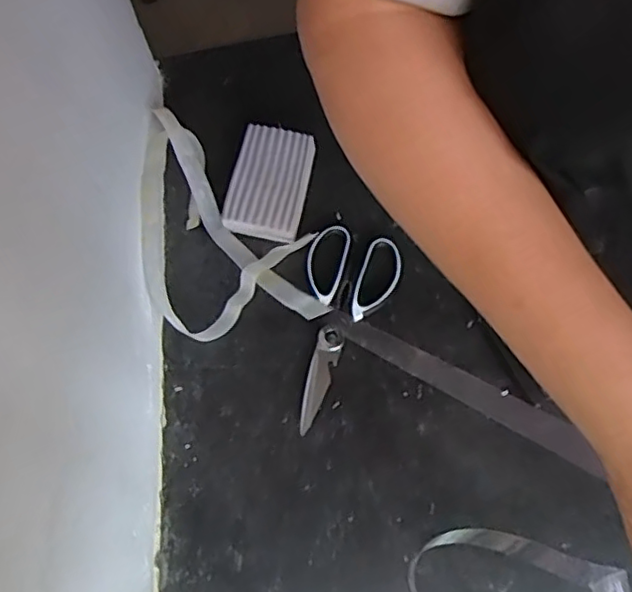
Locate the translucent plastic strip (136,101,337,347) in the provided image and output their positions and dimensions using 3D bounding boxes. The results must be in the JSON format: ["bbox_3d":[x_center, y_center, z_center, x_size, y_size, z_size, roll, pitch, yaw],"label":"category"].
[{"bbox_3d":[-0.080,-0.071,0.572,0.149,0.067,0.212,-5,73,-2],"label":"translucent plastic strip"}]

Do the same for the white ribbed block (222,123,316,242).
[{"bbox_3d":[-0.044,-0.108,0.599,0.068,0.036,0.105,13,73,4],"label":"white ribbed block"}]

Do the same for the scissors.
[{"bbox_3d":[0.019,0.027,0.567,0.081,0.015,0.190,16,73,5],"label":"scissors"}]

